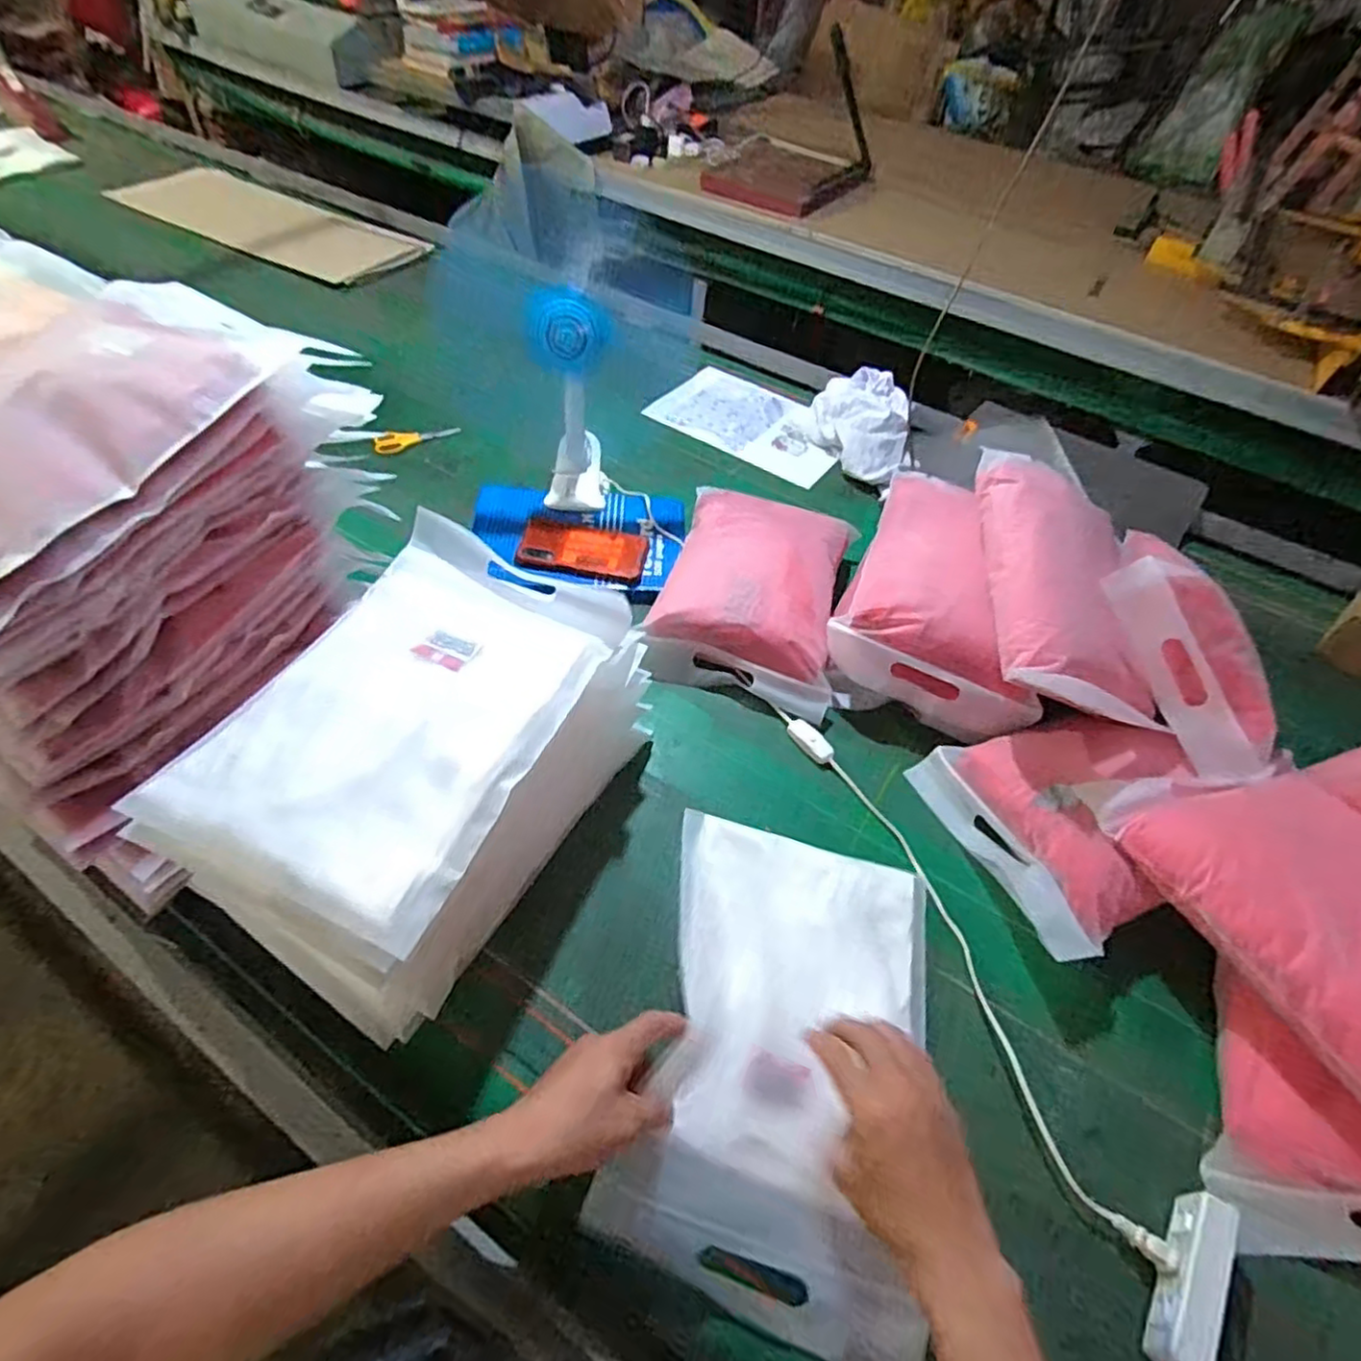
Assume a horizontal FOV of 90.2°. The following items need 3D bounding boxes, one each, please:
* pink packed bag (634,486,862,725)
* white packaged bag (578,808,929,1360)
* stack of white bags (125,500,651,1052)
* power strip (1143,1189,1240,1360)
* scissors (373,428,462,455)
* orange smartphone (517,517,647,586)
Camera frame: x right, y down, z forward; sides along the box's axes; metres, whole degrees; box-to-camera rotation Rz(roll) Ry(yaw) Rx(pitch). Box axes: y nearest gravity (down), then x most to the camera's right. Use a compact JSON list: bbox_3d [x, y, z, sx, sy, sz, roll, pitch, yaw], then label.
[{"bbox_3d":[0.088,-0.115,0.829,0.220,0.092,0.303,12,52,4],"label":"pink packed bag"},{"bbox_3d":[0.086,0.283,0.543,0.231,0.055,0.348,15,52,6],"label":"white packaged bag"},{"bbox_3d":[-0.217,0.061,0.585,0.250,0.166,0.354,24,53,13],"label":"stack of white bags"},{"bbox_3d":[0.348,0.410,0.463,0.023,0.044,0.111,34,56,20],"label":"power strip"},{"bbox_3d":[-0.406,-0.373,1.044,0.041,0.016,0.143,40,46,23],"label":"scissors"},{"bbox_3d":[-0.125,-0.169,0.873,0.158,0.018,0.085,9,58,6],"label":"orange smartphone"}]

